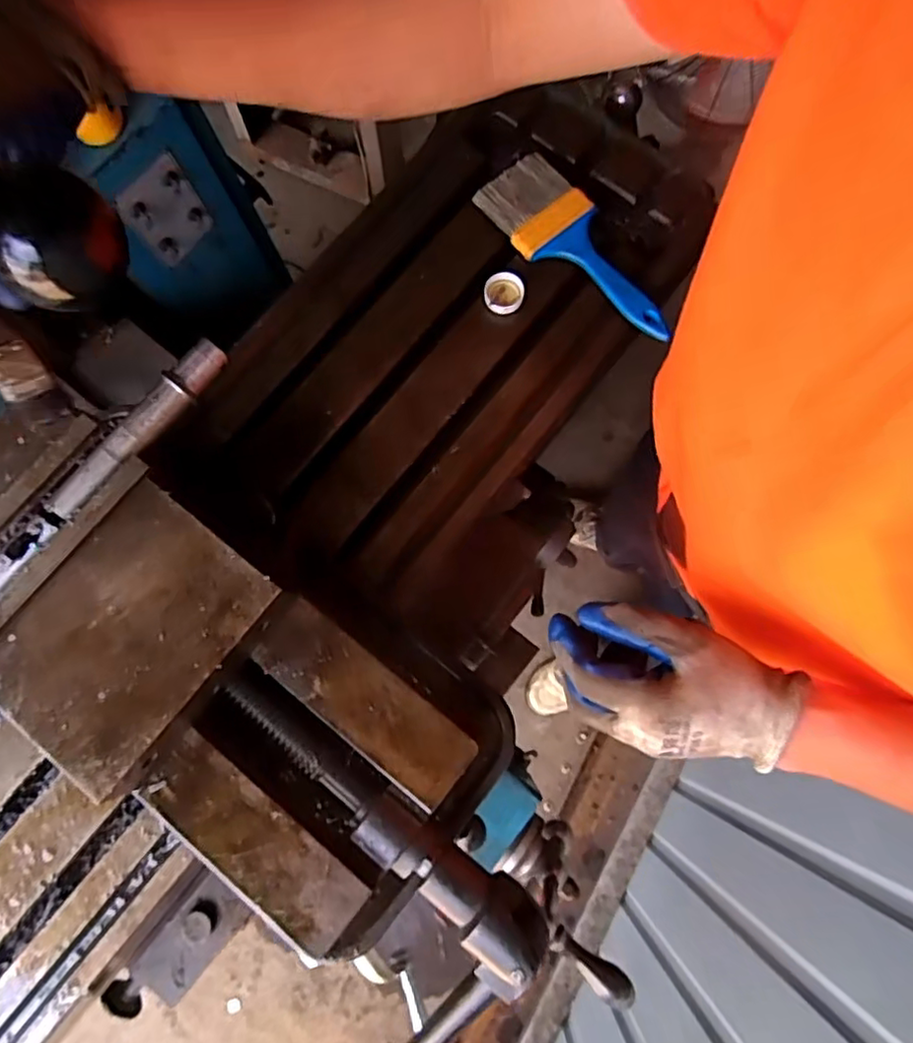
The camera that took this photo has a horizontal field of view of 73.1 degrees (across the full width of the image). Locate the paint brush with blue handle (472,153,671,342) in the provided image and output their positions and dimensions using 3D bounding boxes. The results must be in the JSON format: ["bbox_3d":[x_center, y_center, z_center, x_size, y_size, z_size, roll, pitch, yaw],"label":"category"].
[{"bbox_3d":[0.106,-0.228,0.515,0.195,0.020,0.070,43,82,10],"label":"paint brush with blue handle"}]

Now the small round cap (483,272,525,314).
[{"bbox_3d":[0.039,-0.189,0.510,0.032,0.013,0.031,0,77,1],"label":"small round cap"}]

